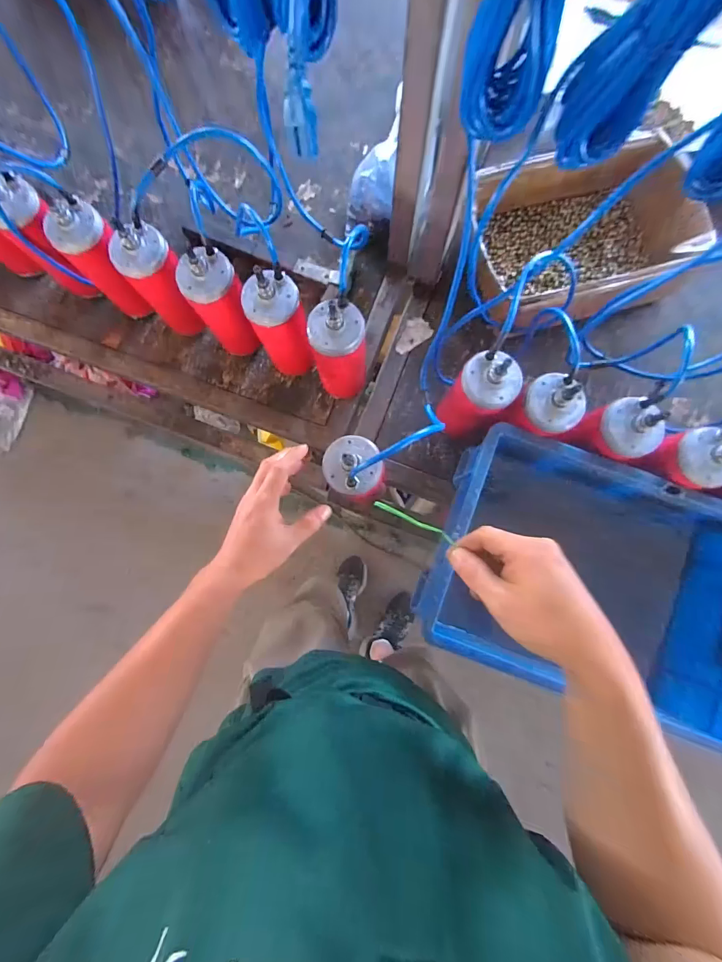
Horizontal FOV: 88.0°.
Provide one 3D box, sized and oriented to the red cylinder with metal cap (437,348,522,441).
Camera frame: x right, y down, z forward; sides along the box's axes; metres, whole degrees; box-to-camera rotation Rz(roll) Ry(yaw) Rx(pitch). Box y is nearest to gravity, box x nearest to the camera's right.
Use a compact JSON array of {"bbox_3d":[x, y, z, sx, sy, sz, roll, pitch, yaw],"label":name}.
[{"bbox_3d":[0.169,-0.113,0.545,0.086,0.192,0.085,0,84,0],"label":"red cylinder with metal cap"}]

